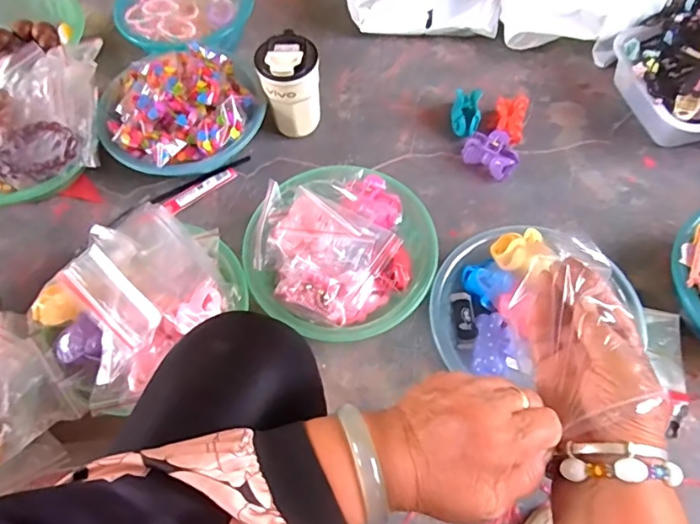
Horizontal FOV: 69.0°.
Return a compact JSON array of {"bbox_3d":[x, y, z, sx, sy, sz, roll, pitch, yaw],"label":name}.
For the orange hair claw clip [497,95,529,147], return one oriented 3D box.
[{"bbox_3d":[0.243,-0.215,0.779,0.047,0.042,0.089,13,64,8],"label":"orange hair claw clip"}]

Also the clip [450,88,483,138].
[{"bbox_3d":[0.176,-0.224,0.781,0.046,0.054,0.062,10,64,7],"label":"clip"}]

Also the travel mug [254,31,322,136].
[{"bbox_3d":[-0.085,-0.255,0.754,0.084,0.148,0.090,-8,63,-2],"label":"travel mug"}]

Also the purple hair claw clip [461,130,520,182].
[{"bbox_3d":[0.206,-0.159,0.745,0.080,0.053,0.044,33,69,17],"label":"purple hair claw clip"}]

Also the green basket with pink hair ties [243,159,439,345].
[{"bbox_3d":[-0.012,-0.011,0.647,0.226,0.111,0.223,-1,63,2],"label":"green basket with pink hair ties"}]

